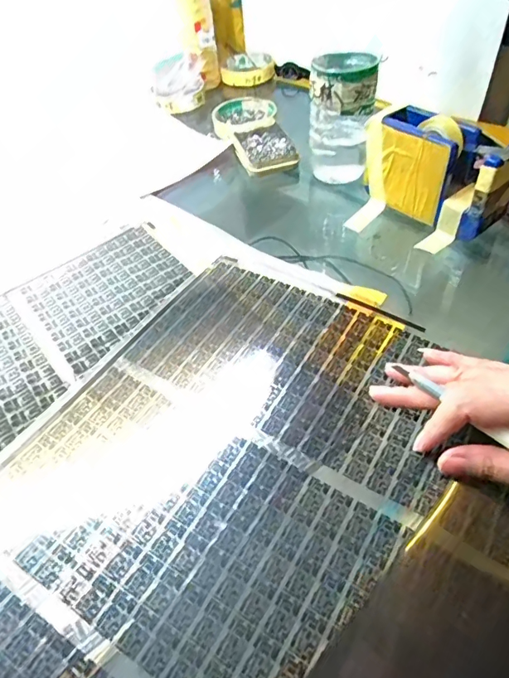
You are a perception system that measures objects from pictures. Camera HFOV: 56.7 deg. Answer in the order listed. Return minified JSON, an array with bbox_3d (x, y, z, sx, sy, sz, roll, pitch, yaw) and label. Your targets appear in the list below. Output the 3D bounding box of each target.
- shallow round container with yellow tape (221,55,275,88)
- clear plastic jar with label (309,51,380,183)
[{"bbox_3d":[-0.010,-0.427,0.748,0.083,0.018,0.089,-4,48,4],"label":"shallow round container with yellow tape"},{"bbox_3d":[0.091,-0.228,0.492,0.060,0.113,0.062,-3,49,3],"label":"clear plastic jar with label"}]

